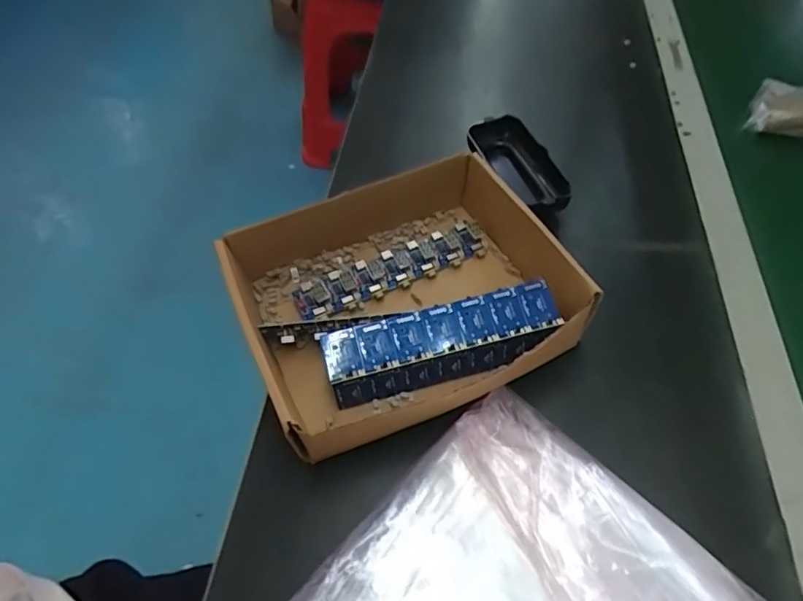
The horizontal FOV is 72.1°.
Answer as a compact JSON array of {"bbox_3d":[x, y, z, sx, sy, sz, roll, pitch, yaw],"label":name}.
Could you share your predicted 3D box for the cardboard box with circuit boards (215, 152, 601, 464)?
[{"bbox_3d":[0.004,-0.008,0.370,0.218,0.051,0.176,-18,56,-15],"label":"cardboard box with circuit boards"}]

